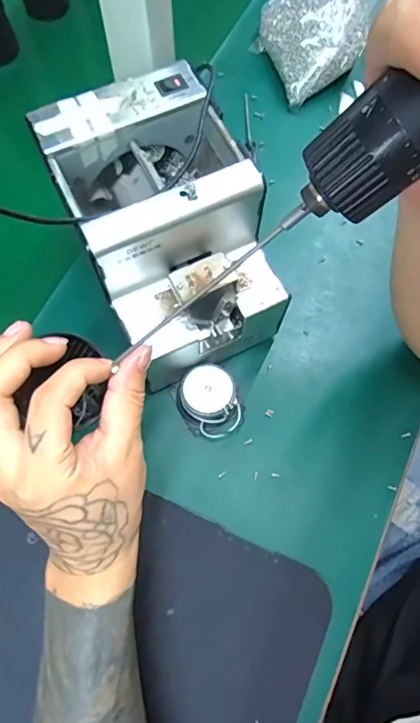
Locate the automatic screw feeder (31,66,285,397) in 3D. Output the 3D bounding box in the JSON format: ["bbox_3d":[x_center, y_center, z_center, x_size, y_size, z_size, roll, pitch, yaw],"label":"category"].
[{"bbox_3d":[-0.029,-0.091,0.382,0.125,0.152,0.184,-25,72,-10],"label":"automatic screw feeder"}]

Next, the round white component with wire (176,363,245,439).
[{"bbox_3d":[0.000,0.034,0.397,0.050,0.028,0.055,0,70,-1],"label":"round white component with wire"}]

